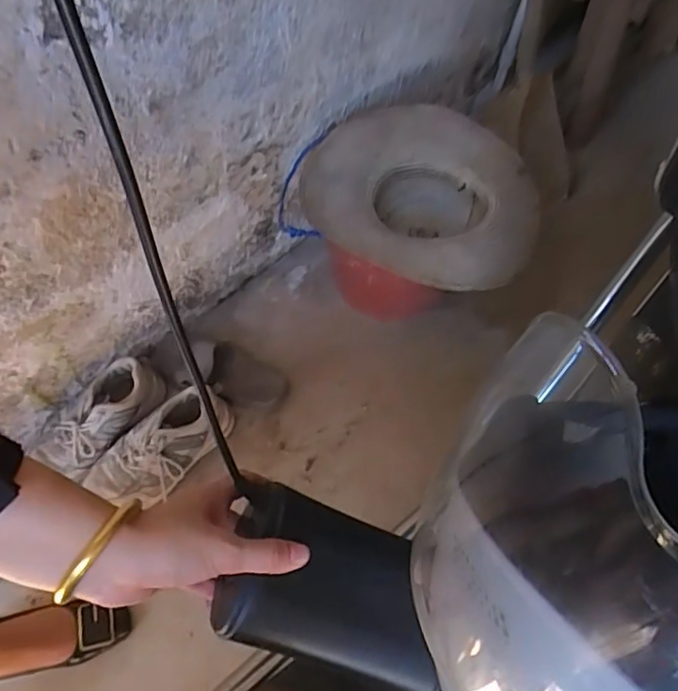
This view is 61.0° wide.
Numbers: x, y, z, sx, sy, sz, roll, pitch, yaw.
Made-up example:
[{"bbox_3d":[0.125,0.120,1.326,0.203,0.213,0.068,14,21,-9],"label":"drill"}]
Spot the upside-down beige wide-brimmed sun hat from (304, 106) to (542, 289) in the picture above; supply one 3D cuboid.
[{"bbox_3d":[0.141,-0.242,0.982,0.355,0.123,0.370,1,57,-1],"label":"upside-down beige wide-brimmed sun hat"}]

